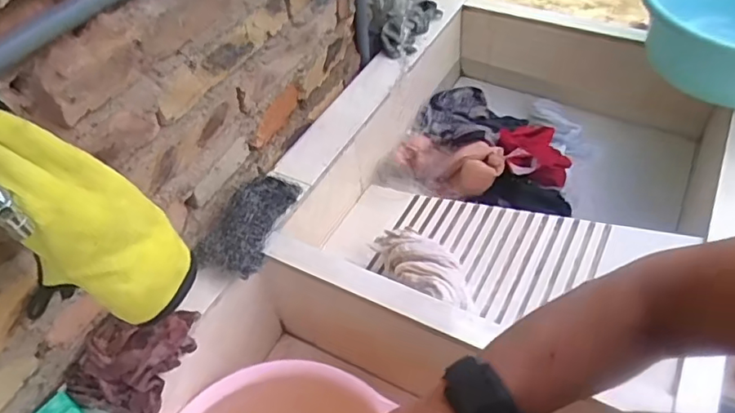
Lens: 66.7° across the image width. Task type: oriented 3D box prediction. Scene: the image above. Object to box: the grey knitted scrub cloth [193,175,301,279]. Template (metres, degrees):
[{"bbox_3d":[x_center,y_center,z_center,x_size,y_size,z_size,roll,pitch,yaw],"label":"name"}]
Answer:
[{"bbox_3d":[-0.148,0.018,0.681,0.077,0.037,0.135,14,51,13],"label":"grey knitted scrub cloth"}]

